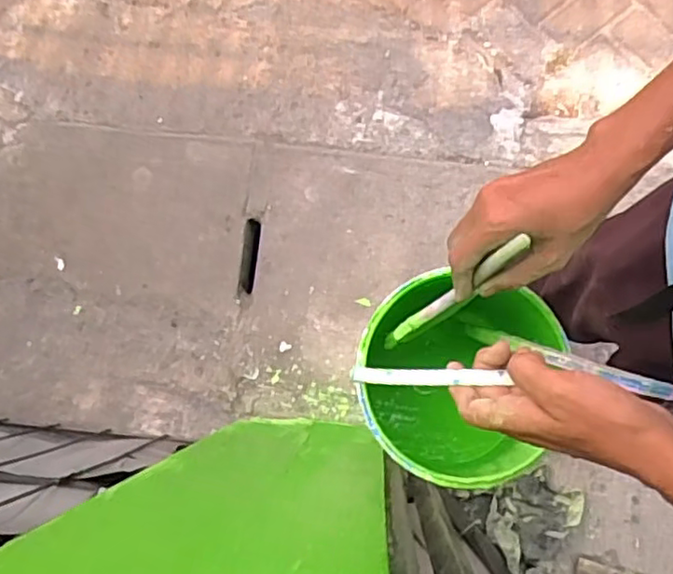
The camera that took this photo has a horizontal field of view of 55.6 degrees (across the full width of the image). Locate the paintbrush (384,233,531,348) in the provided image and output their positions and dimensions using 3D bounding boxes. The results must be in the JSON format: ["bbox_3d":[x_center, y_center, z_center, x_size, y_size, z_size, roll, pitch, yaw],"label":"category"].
[{"bbox_3d":[0.087,0.011,0.496,0.025,0.178,0.018,-26,78,-37],"label":"paintbrush"}]

